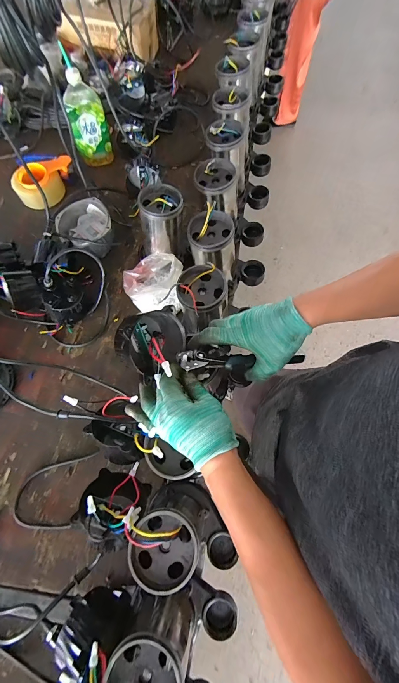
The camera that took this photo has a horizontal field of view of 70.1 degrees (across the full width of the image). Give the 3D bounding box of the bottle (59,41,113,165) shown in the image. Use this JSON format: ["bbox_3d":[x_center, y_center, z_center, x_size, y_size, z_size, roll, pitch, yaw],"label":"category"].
[{"bbox_3d":[-0.296,-0.591,0.756,0.096,0.214,0.053,-6,69,-4],"label":"bottle"}]

